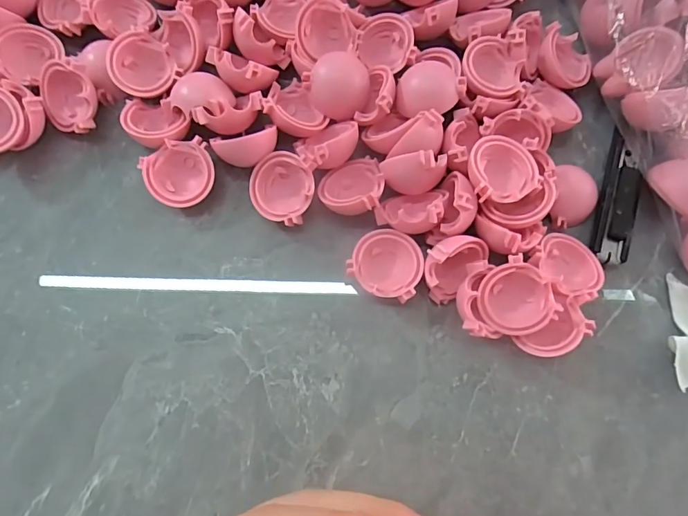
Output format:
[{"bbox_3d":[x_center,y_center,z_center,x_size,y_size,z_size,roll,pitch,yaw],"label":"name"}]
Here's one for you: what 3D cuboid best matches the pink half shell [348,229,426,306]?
[{"bbox_3d":[0.018,0.003,0.194,0.030,0.015,0.028,22,76,2],"label":"pink half shell"}]

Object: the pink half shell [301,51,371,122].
[{"bbox_3d":[-0.003,-0.080,0.205,0.028,0.014,0.027,16,76,1],"label":"pink half shell"}]

